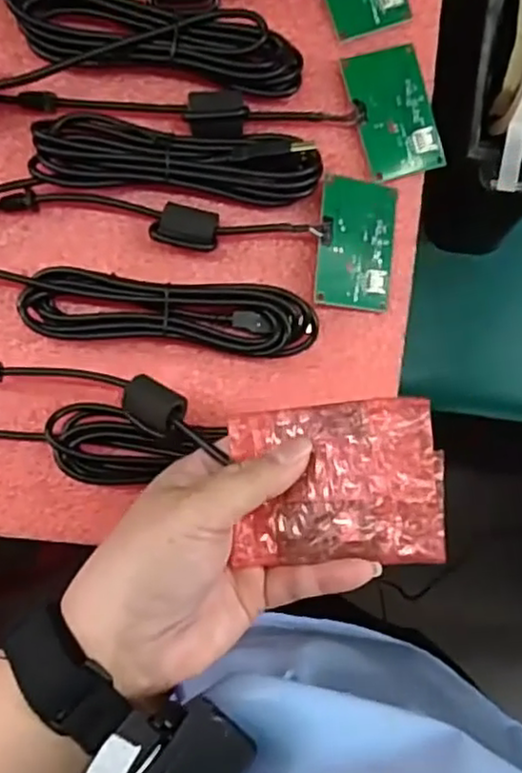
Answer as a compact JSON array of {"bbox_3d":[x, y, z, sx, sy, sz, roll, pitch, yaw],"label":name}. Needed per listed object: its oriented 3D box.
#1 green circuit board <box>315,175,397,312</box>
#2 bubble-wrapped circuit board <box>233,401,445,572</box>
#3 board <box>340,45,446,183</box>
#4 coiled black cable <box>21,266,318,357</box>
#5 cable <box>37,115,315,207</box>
[{"bbox_3d":[0.053,-0.078,0.370,0.043,0.007,0.069,5,89,-16],"label":"green circuit board"},{"bbox_3d":[0.032,0.041,0.296,0.090,0.008,0.069,-6,75,19],"label":"bubble-wrapped circuit board"},{"bbox_3d":[0.075,-0.154,0.377,0.044,0.005,0.069,-15,91,0],"label":"board"},{"bbox_3d":[-0.047,-0.039,0.359,0.152,0.016,0.036,5,91,0],"label":"coiled black cable"},{"bbox_3d":[-0.044,-0.121,0.358,0.148,0.017,0.035,3,91,0],"label":"cable"}]

